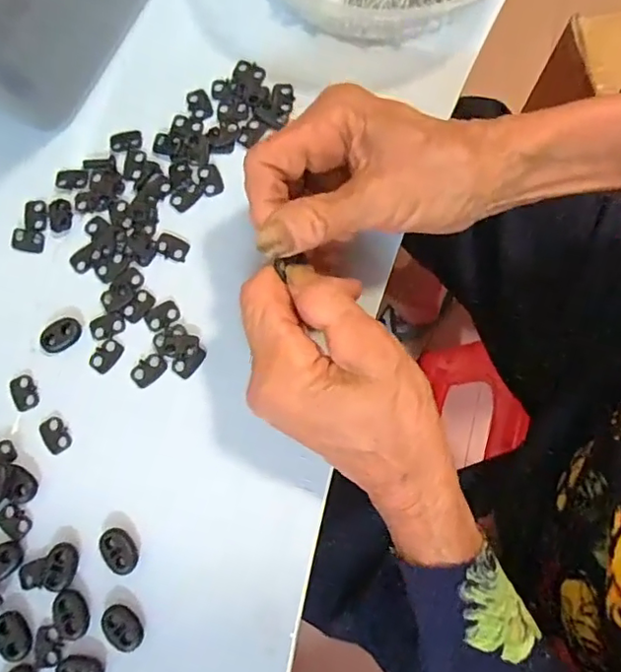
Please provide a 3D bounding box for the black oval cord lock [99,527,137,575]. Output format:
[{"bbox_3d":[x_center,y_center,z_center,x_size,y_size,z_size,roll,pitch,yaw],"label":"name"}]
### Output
[{"bbox_3d":[-0.093,0.104,0.269,0.022,0.004,0.017,43,82,7],"label":"black oval cord lock"}]

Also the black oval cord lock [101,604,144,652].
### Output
[{"bbox_3d":[-0.088,0.137,0.261,0.022,0.004,0.016,37,81,6],"label":"black oval cord lock"}]

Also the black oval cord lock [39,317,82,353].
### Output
[{"bbox_3d":[-0.132,0.000,0.295,0.022,0.004,0.014,-40,82,-7],"label":"black oval cord lock"}]

